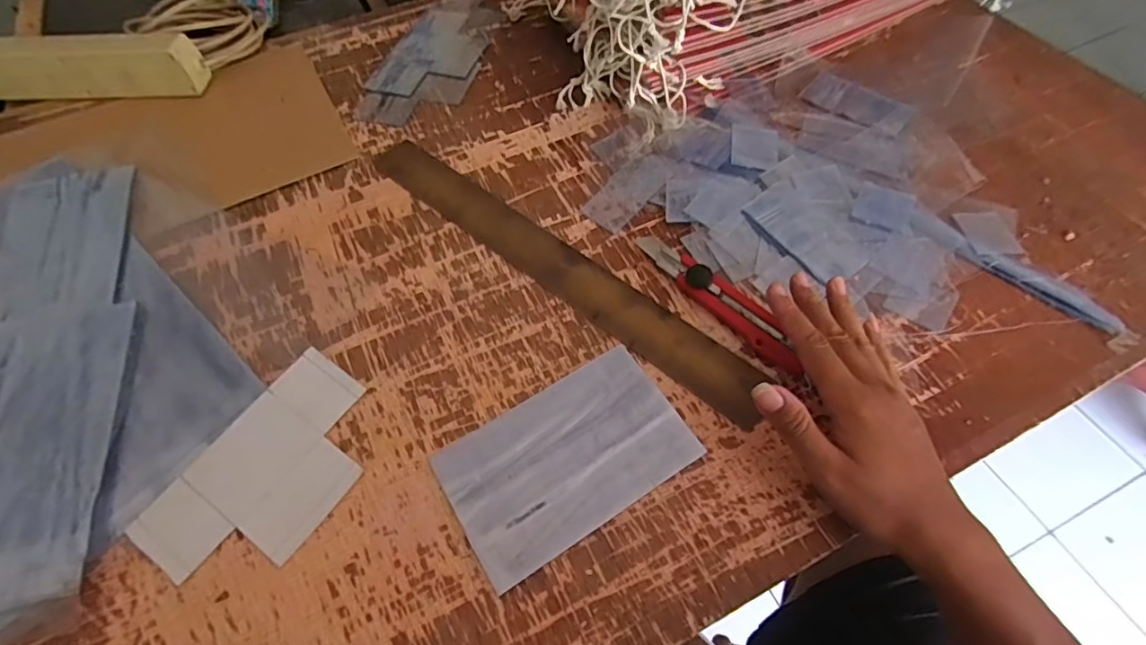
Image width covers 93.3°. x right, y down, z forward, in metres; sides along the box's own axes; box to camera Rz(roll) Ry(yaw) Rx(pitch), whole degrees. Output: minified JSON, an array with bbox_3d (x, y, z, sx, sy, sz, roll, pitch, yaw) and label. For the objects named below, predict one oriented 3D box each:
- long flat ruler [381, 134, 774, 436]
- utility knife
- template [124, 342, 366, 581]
[{"bbox_3d":[-0.022,-0.058,0.485,0.430,0.007,0.051,36,70,21],"label":"long flat ruler"},{"bbox_3d":[0.120,-0.022,0.450,0.027,0.017,0.169,-36,65,-20],"label":"utility knife"},{"bbox_3d":[-0.213,0.105,0.385,0.100,0.008,0.164,29,63,16],"label":"template"}]

